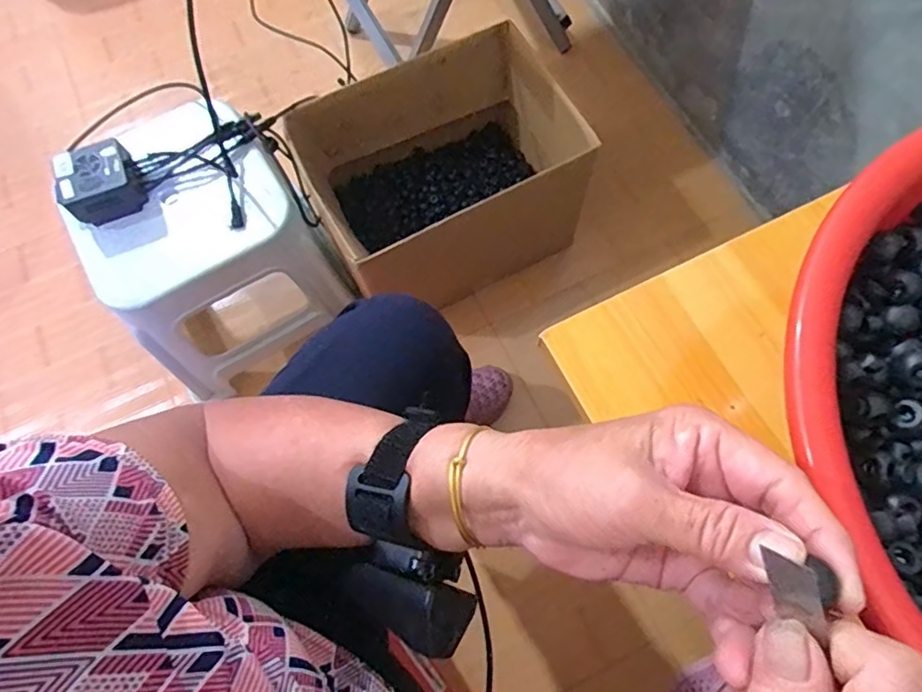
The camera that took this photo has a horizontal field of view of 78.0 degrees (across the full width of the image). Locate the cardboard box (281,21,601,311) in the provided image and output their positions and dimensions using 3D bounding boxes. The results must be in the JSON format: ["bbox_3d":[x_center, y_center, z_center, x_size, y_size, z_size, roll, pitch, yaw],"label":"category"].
[{"bbox_3d":[-0.028,-0.250,0.864,0.367,0.211,0.267,-28,72,-8],"label":"cardboard box"}]

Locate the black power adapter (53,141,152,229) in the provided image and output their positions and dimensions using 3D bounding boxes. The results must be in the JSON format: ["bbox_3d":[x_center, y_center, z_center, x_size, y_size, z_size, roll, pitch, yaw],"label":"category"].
[{"bbox_3d":[-0.424,-0.192,0.671,0.083,0.058,0.073,-24,71,-6],"label":"black power adapter"}]

